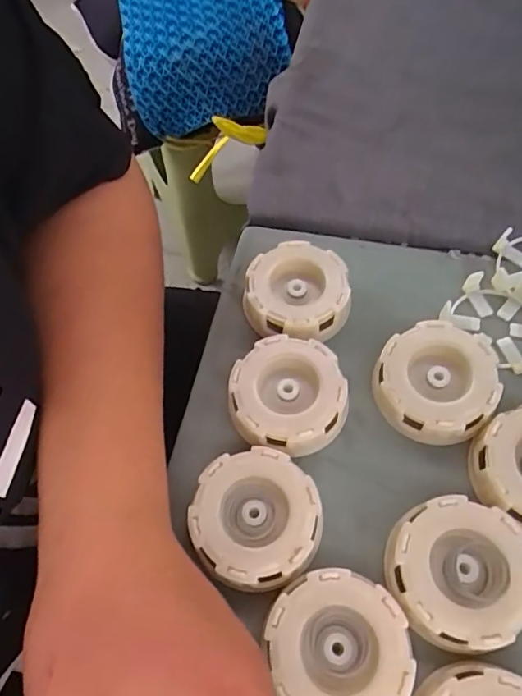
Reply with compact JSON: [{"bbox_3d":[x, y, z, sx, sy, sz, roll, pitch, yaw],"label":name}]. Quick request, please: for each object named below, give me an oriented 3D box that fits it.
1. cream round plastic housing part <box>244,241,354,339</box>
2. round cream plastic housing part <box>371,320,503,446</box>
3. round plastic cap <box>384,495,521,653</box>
[{"bbox_3d":[0.022,-0.032,0.306,0.059,0.021,0.057,-2,61,3],"label":"cream round plastic housing part"},{"bbox_3d":[0.090,0.017,0.272,0.058,0.026,0.056,-2,61,3],"label":"round cream plastic housing part"},{"bbox_3d":[0.087,0.098,0.231,0.058,0.020,0.058,-2,61,3],"label":"round plastic cap"}]

